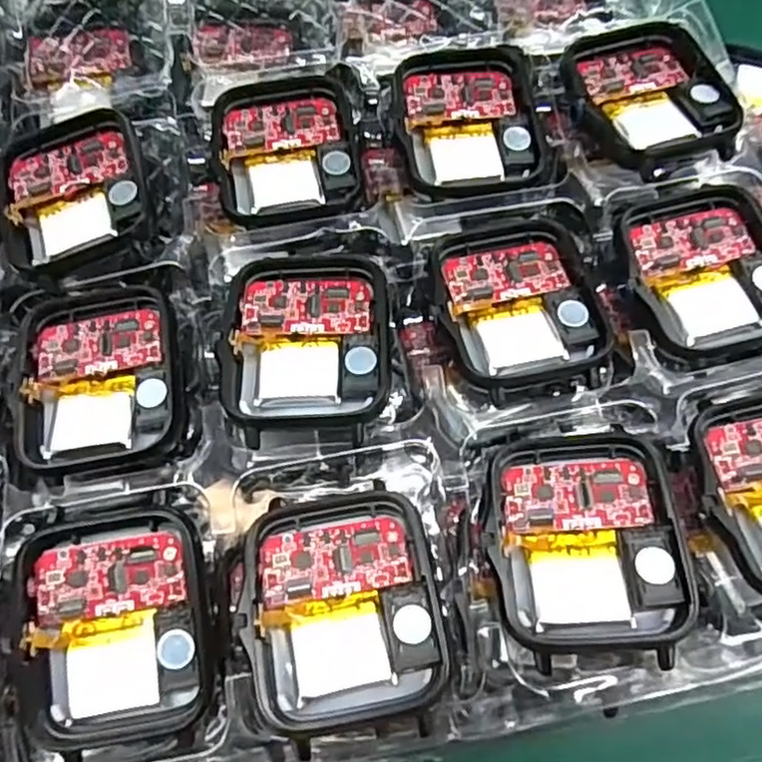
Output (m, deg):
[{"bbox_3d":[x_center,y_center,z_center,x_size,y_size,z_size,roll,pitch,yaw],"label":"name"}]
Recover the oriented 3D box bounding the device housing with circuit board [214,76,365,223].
[{"bbox_3d":[-0.026,-0.064,0.181,0.036,0.006,0.044,-10,69,-4],"label":"device housing with circuit board"}]

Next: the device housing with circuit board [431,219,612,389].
[{"bbox_3d":[0.033,-0.020,0.162,0.036,0.006,0.043,-11,70,-3],"label":"device housing with circuit board"}]

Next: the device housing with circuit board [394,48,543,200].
[{"bbox_3d":[0.023,-0.071,0.183,0.037,0.010,0.045,-5,68,-2],"label":"device housing with circuit board"}]

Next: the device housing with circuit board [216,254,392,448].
[{"bbox_3d":[-0.017,-0.010,0.156,0.037,0.008,0.045,0,70,1],"label":"device housing with circuit board"}]

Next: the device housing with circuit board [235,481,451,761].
[{"bbox_3d":[-0.008,0.045,0.132,0.037,0.007,0.045,-11,70,-3],"label":"device housing with circuit board"}]

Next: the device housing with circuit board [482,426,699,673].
[{"bbox_3d":[0.041,0.032,0.136,0.038,0.008,0.044,-4,70,0],"label":"device housing with circuit board"}]

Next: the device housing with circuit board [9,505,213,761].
[{"bbox_3d":[-0.054,0.050,0.136,0.038,0.010,0.045,-7,70,-1],"label":"device housing with circuit board"}]

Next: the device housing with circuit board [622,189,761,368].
[{"bbox_3d":[0.080,-0.027,0.165,0.037,0.005,0.045,-10,70,-2],"label":"device housing with circuit board"}]

